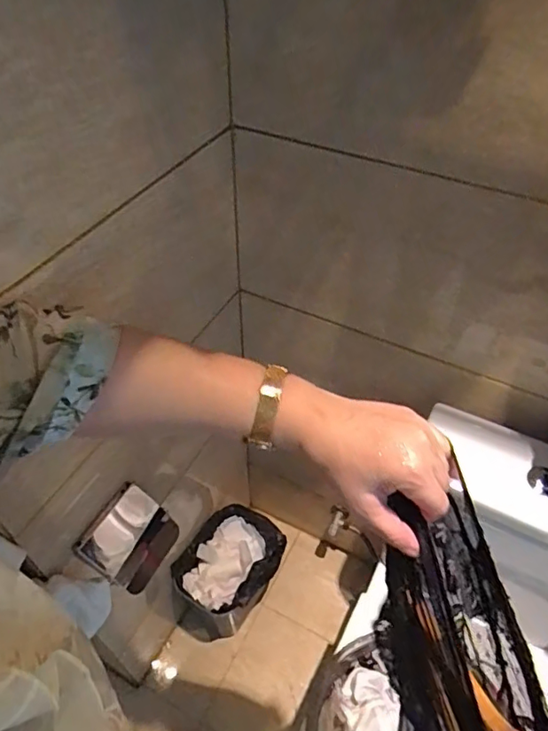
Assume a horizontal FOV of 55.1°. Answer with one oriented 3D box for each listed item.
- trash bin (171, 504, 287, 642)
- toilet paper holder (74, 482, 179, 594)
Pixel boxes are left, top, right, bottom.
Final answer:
[{"bbox_3d":[-0.096,0.533,1.308,0.185,0.290,0.269,30,55,30],"label":"trash bin"},{"bbox_3d":[-0.216,0.269,0.806,0.086,0.115,0.132,24,52,26],"label":"toilet paper holder"}]

